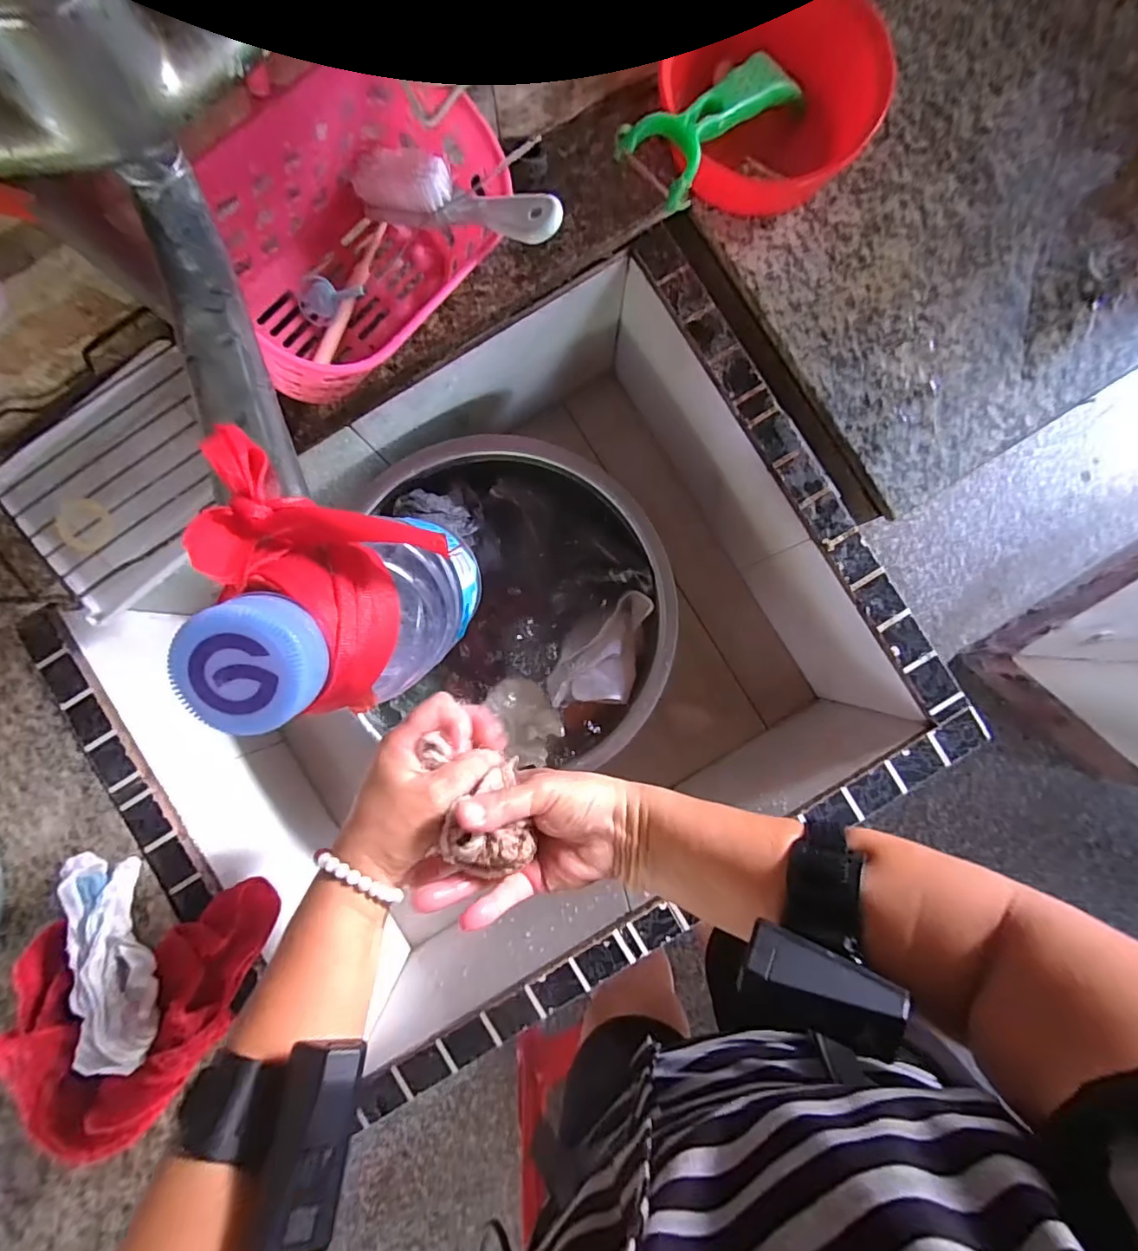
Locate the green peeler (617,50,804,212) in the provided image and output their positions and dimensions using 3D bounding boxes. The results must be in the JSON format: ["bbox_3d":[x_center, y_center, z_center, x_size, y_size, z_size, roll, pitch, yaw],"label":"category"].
[{"bbox_3d":[0.109,-0.375,0.394,0.147,0.031,0.070,-41,88,-1],"label":"green peeler"}]

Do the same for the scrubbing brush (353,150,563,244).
[{"bbox_3d":[-0.075,-0.272,0.344,0.166,0.035,0.037,27,89,19],"label":"scrubbing brush"}]

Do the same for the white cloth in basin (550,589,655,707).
[{"bbox_3d":[0.044,0.035,0.534,0.068,0.031,0.136,44,89,2],"label":"white cloth in basin"}]

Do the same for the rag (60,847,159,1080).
[{"bbox_3d":[-0.361,0.261,0.420,0.045,0.052,0.157,-20,88,0],"label":"rag"}]

